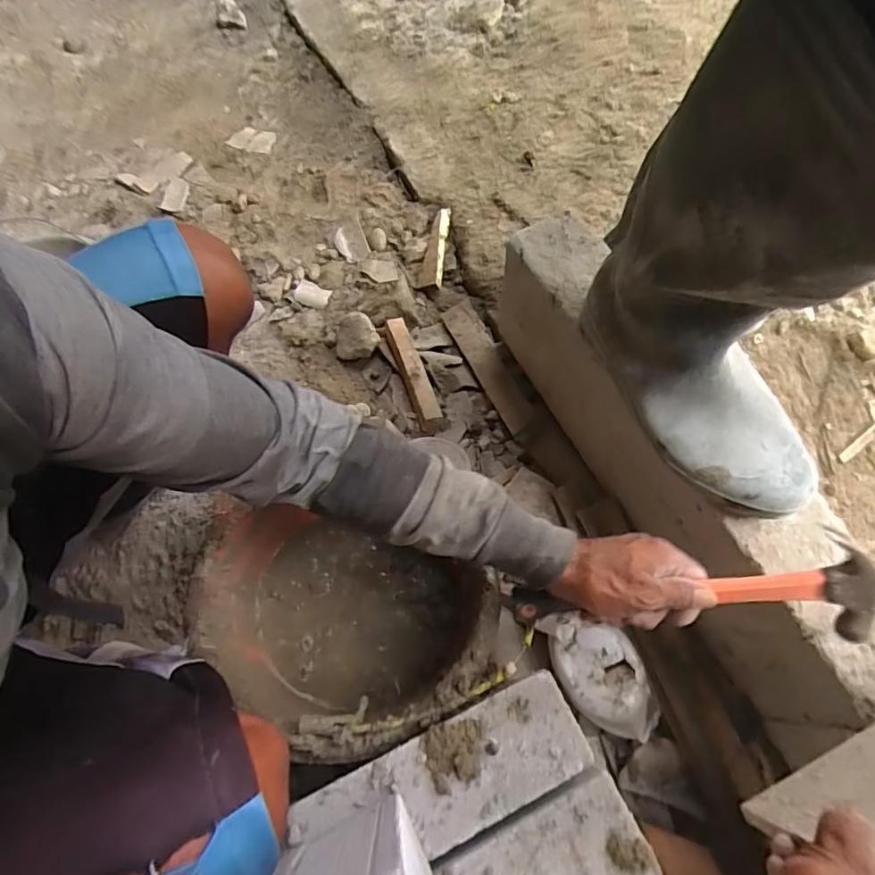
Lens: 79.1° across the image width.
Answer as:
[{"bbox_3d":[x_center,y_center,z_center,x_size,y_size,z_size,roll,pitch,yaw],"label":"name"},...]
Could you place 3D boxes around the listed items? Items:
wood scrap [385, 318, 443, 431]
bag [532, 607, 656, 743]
[{"bbox_3d":[-0.037,-0.099,0.814,0.036,0.025,0.195,-18,66,-7],"label":"wood scrap"},{"bbox_3d":[0.181,0.269,0.608,0.089,0.072,0.164,-30,68,-12],"label":"bag"}]

